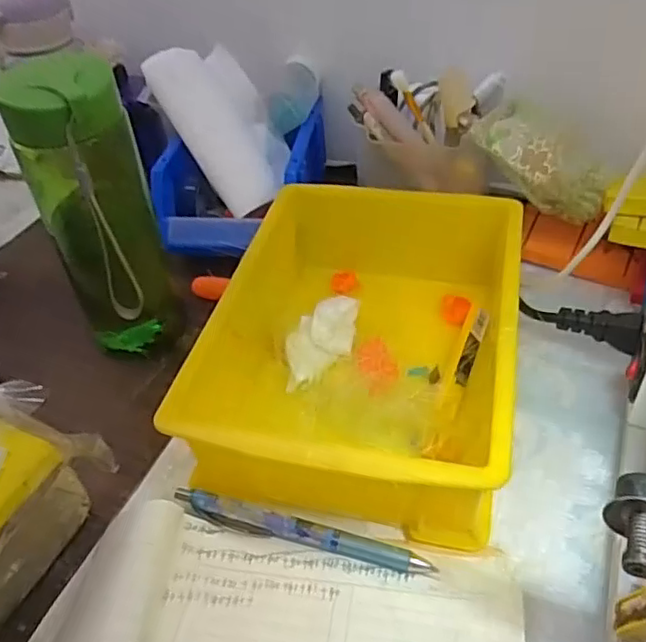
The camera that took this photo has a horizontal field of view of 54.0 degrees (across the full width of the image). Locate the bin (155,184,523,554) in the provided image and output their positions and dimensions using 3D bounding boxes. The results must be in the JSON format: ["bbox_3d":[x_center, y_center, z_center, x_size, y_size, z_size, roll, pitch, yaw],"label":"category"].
[{"bbox_3d":[0.029,0.010,0.405,0.172,0.071,0.232,7,45,13],"label":"bin"}]

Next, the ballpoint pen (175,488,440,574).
[{"bbox_3d":[-0.015,0.112,0.341,0.143,0.011,0.012,10,45,16],"label":"ballpoint pen"}]

